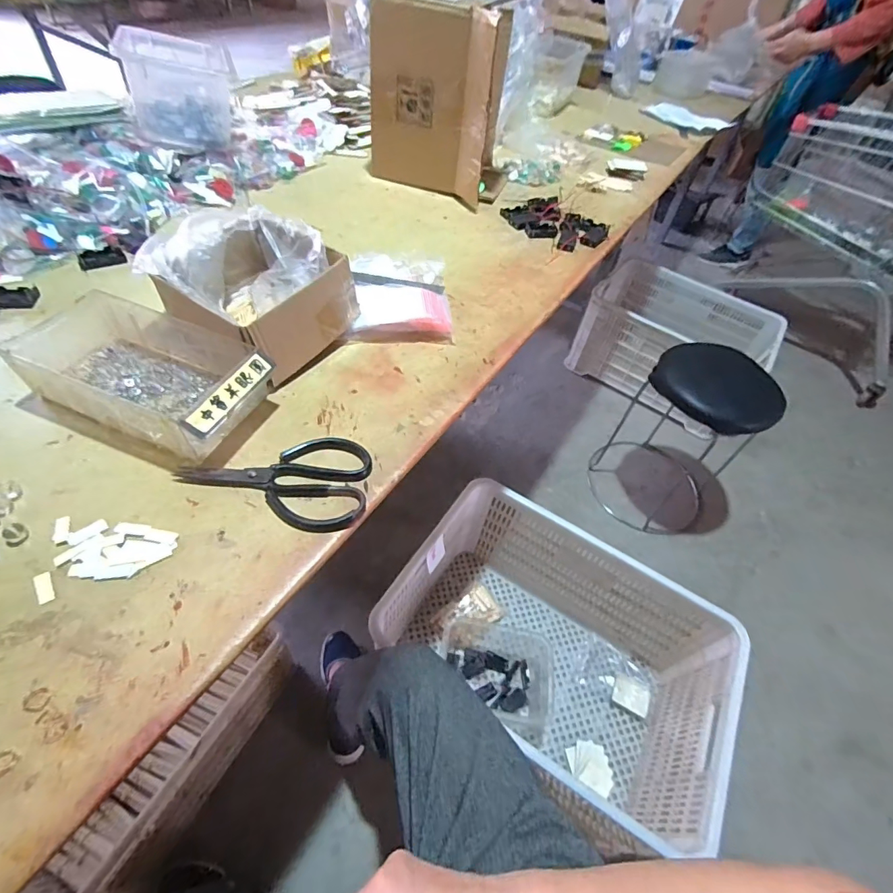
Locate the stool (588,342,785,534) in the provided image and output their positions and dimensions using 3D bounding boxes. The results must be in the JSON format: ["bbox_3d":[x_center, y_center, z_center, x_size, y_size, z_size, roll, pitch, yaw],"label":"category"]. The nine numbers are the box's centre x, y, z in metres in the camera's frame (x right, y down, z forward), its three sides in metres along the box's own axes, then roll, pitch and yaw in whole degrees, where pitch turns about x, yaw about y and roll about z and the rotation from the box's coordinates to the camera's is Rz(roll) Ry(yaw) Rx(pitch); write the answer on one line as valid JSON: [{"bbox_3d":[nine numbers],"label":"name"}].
[{"bbox_3d":[0.648,-0.036,1.286,0.374,0.470,0.351,40,56,23],"label":"stool"}]

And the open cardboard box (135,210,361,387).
[{"bbox_3d":[-0.245,-0.197,0.581,0.210,0.110,0.184,29,53,18],"label":"open cardboard box"}]

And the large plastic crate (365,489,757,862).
[{"bbox_3d":[0.201,0.433,0.943,0.612,0.325,0.419,28,53,15],"label":"large plastic crate"}]

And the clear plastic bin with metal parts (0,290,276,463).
[{"bbox_3d":[-0.330,-0.083,0.504,0.266,0.066,0.142,20,51,11],"label":"clear plastic bin with metal parts"}]

